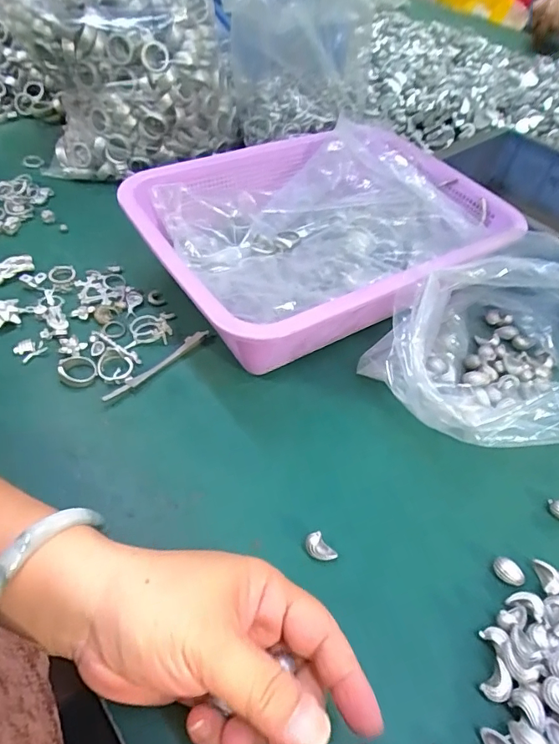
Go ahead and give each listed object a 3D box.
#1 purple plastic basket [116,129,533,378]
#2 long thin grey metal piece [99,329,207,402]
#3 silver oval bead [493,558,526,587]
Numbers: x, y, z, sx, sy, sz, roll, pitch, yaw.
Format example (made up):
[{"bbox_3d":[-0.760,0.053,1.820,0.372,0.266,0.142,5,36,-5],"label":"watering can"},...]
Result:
[{"bbox_3d":[0.036,-0.119,0.428,0.297,0.083,0.223,-25,56,-24],"label":"purple plastic basket"},{"bbox_3d":[-0.095,-0.006,0.377,0.009,0.006,0.100,36,56,23],"label":"long thin grey metal piece"},{"bbox_3d":[0.140,0.122,0.292,0.018,0.007,0.013,36,56,23],"label":"silver oval bead"}]

